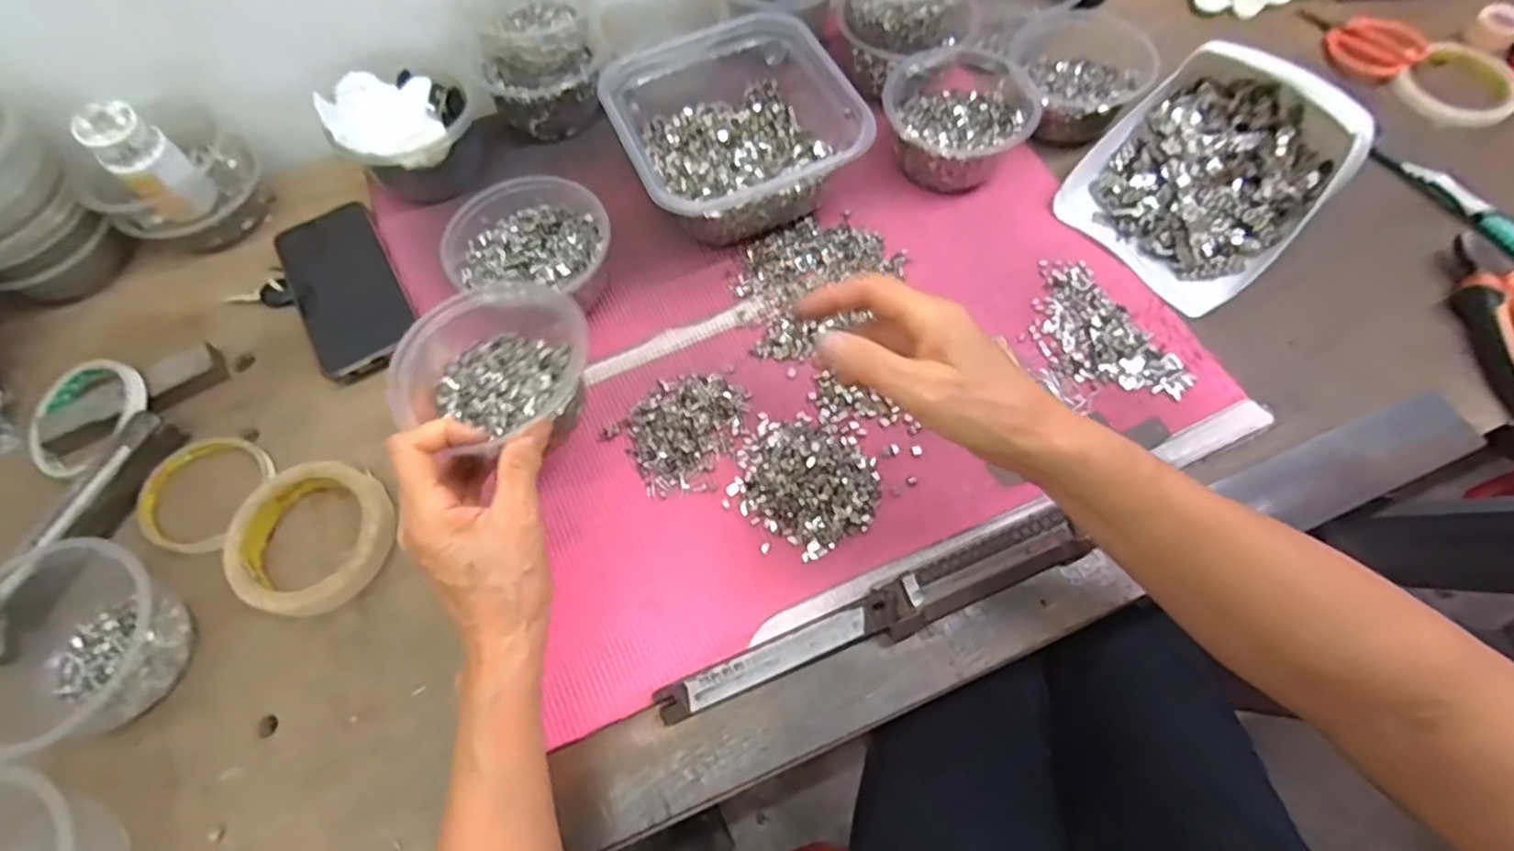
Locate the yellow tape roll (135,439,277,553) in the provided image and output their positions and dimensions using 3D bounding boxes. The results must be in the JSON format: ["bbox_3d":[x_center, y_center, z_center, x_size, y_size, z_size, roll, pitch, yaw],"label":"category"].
[{"bbox_3d":[-0.386,0.045,0.473,0.072,0.014,0.080,21,66,12],"label":"yellow tape roll"}]

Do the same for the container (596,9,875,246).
[{"bbox_3d":[-0.024,-0.239,0.543,0.169,0.076,0.188,-23,65,-7],"label":"container"}]

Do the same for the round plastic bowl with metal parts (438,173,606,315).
[{"bbox_3d":[-0.163,-0.125,0.504,0.114,0.059,0.108,0,65,4],"label":"round plastic bowl with metal parts"}]

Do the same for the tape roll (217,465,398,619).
[{"bbox_3d":[-0.289,0.069,0.444,0.099,0.020,0.101,-1,63,2],"label":"tape roll"}]

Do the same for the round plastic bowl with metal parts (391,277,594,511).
[{"bbox_3d":[-0.153,-0.032,0.407,0.108,0.055,0.106,0,66,1],"label":"round plastic bowl with metal parts"}]

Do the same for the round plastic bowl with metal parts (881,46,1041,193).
[{"bbox_3d":[0.160,-0.246,0.549,0.114,0.054,0.110,-1,63,2],"label":"round plastic bowl with metal parts"}]

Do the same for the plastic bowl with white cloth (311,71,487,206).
[{"bbox_3d":[-0.278,-0.234,0.553,0.101,0.075,0.087,-29,66,-9],"label":"plastic bowl with white cloth"}]

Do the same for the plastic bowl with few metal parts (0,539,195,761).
[{"bbox_3d":[-0.414,0.129,0.398,0.118,0.061,0.110,-1,63,2],"label":"plastic bowl with few metal parts"}]

